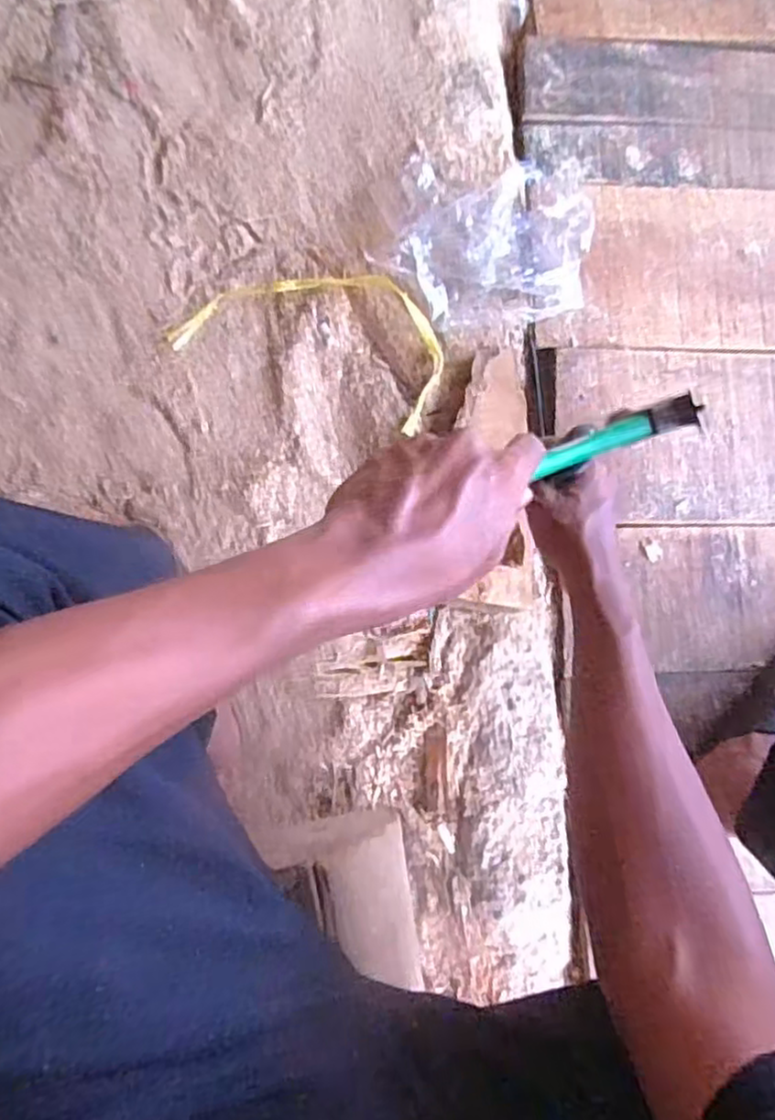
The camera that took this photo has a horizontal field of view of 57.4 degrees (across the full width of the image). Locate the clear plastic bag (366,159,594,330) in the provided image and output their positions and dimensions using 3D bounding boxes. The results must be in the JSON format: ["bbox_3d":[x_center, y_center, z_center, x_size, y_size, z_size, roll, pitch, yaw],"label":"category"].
[{"bbox_3d":[0.122,-0.316,0.737,0.220,0.039,0.159,-33,87,-7],"label":"clear plastic bag"}]

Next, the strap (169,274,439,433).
[{"bbox_3d":[-0.074,-0.245,0.732,0.278,0.019,0.148,22,83,-1],"label":"strap"}]

